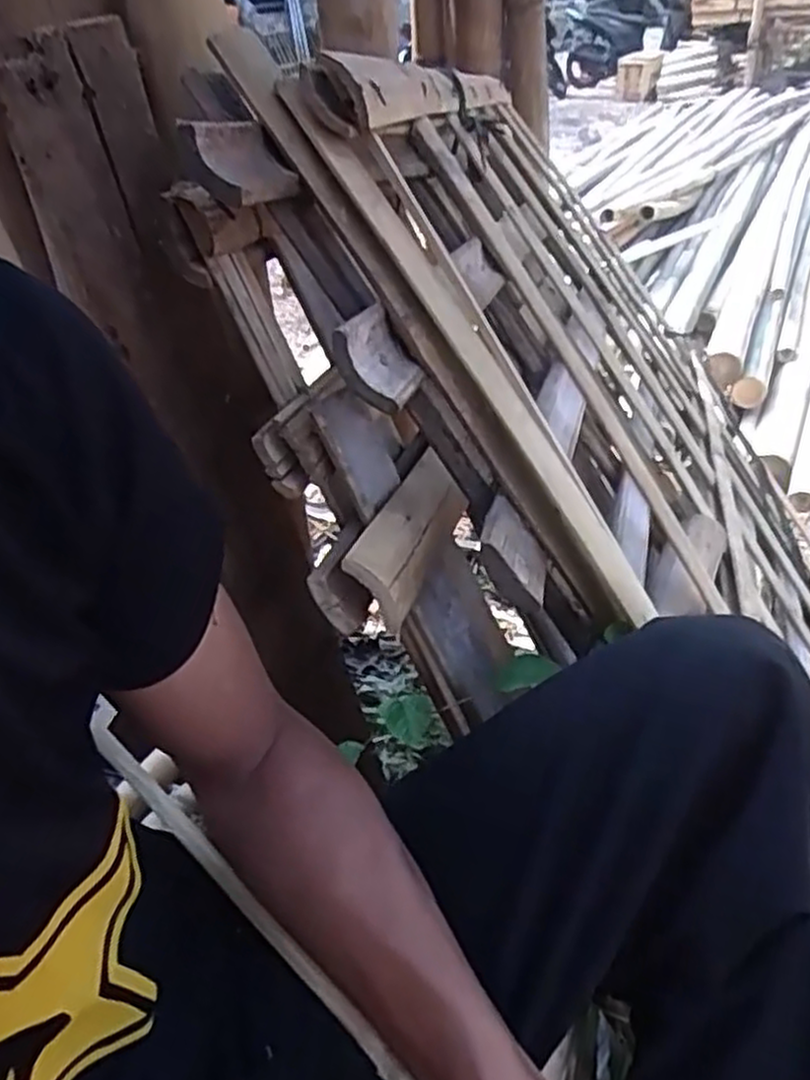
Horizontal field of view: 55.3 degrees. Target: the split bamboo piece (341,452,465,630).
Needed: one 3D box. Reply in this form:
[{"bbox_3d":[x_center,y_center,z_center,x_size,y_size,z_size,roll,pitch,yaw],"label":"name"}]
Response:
[{"bbox_3d":[0.004,-0.007,0.471,0.034,0.046,0.138,8,37,19],"label":"split bamboo piece"}]

